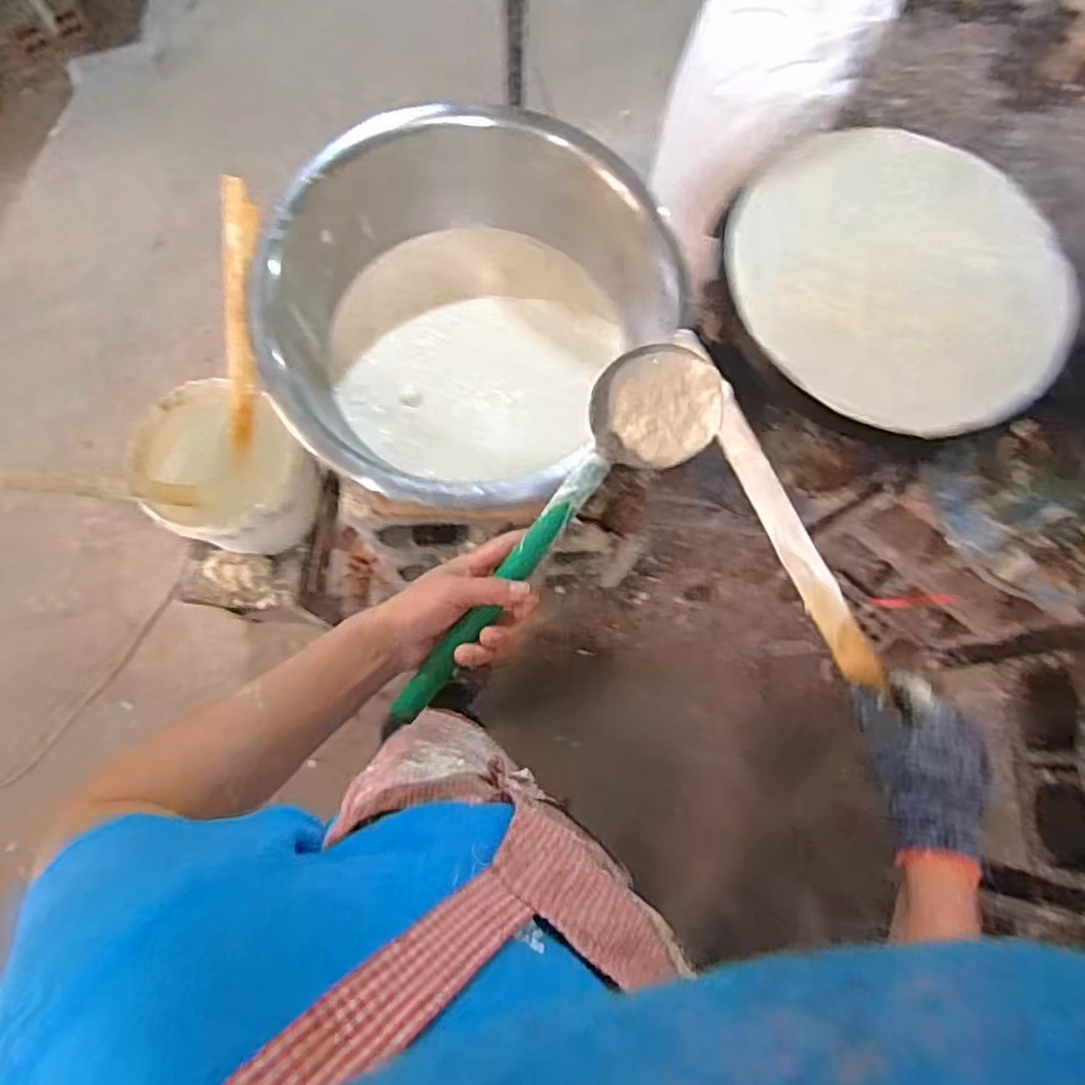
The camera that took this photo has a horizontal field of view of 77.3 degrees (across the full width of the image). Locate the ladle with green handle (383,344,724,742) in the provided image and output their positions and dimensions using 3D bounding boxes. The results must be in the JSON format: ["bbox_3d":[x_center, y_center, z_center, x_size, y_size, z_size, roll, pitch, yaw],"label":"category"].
[{"bbox_3d":[0.005,0.003,0.496,0.087,0.060,0.331,39,88,8],"label":"ladle with green handle"}]

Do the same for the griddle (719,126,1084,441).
[{"bbox_3d":[0.406,-0.302,0.758,0.388,0.052,0.359,23,76,4],"label":"griddle"}]

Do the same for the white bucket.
[{"bbox_3d":[-0.478,-0.105,1.058,0.225,0.173,0.219,1,75,-3],"label":"white bucket"}]

